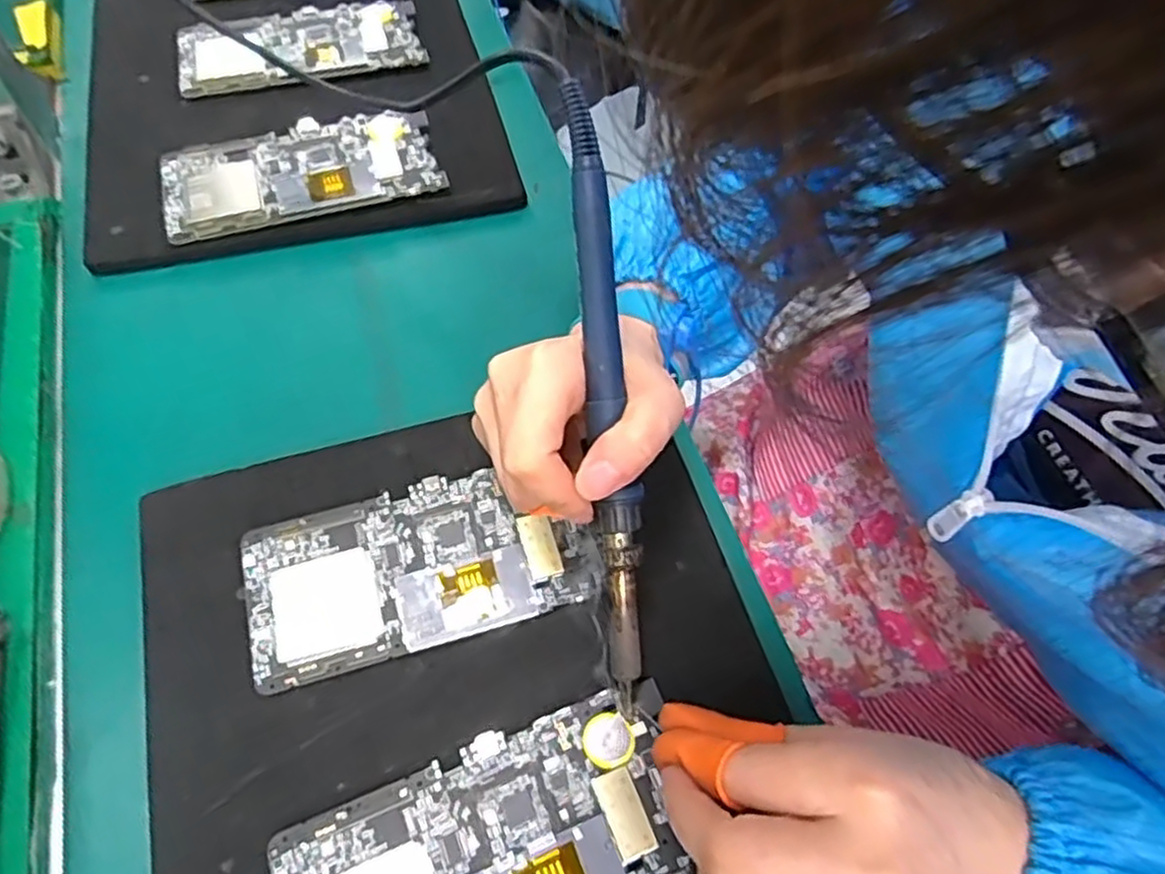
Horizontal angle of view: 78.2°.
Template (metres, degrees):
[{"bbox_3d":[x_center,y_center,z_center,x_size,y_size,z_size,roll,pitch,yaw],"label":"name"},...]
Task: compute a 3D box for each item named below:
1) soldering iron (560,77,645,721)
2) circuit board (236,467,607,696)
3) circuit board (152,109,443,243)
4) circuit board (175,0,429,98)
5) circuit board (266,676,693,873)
[{"bbox_3d":[0.009,-0.010,0.276,0.017,0.016,0.239,-7,94,-6],"label":"soldering iron"},{"bbox_3d":[-0.070,0.054,0.313,0.148,0.005,0.072,-15,64,-10],"label":"circuit board"},{"bbox_3d":[-0.165,-0.157,0.422,0.154,0.009,0.070,-16,64,-11],"label":"circuit board"},{"bbox_3d":[-0.188,-0.263,0.478,0.154,0.005,0.072,-14,63,-10],"label":"circuit board"},{"bbox_3d":[-0.034,0.151,0.261,0.146,0.004,0.071,-19,64,-12],"label":"circuit board"}]

